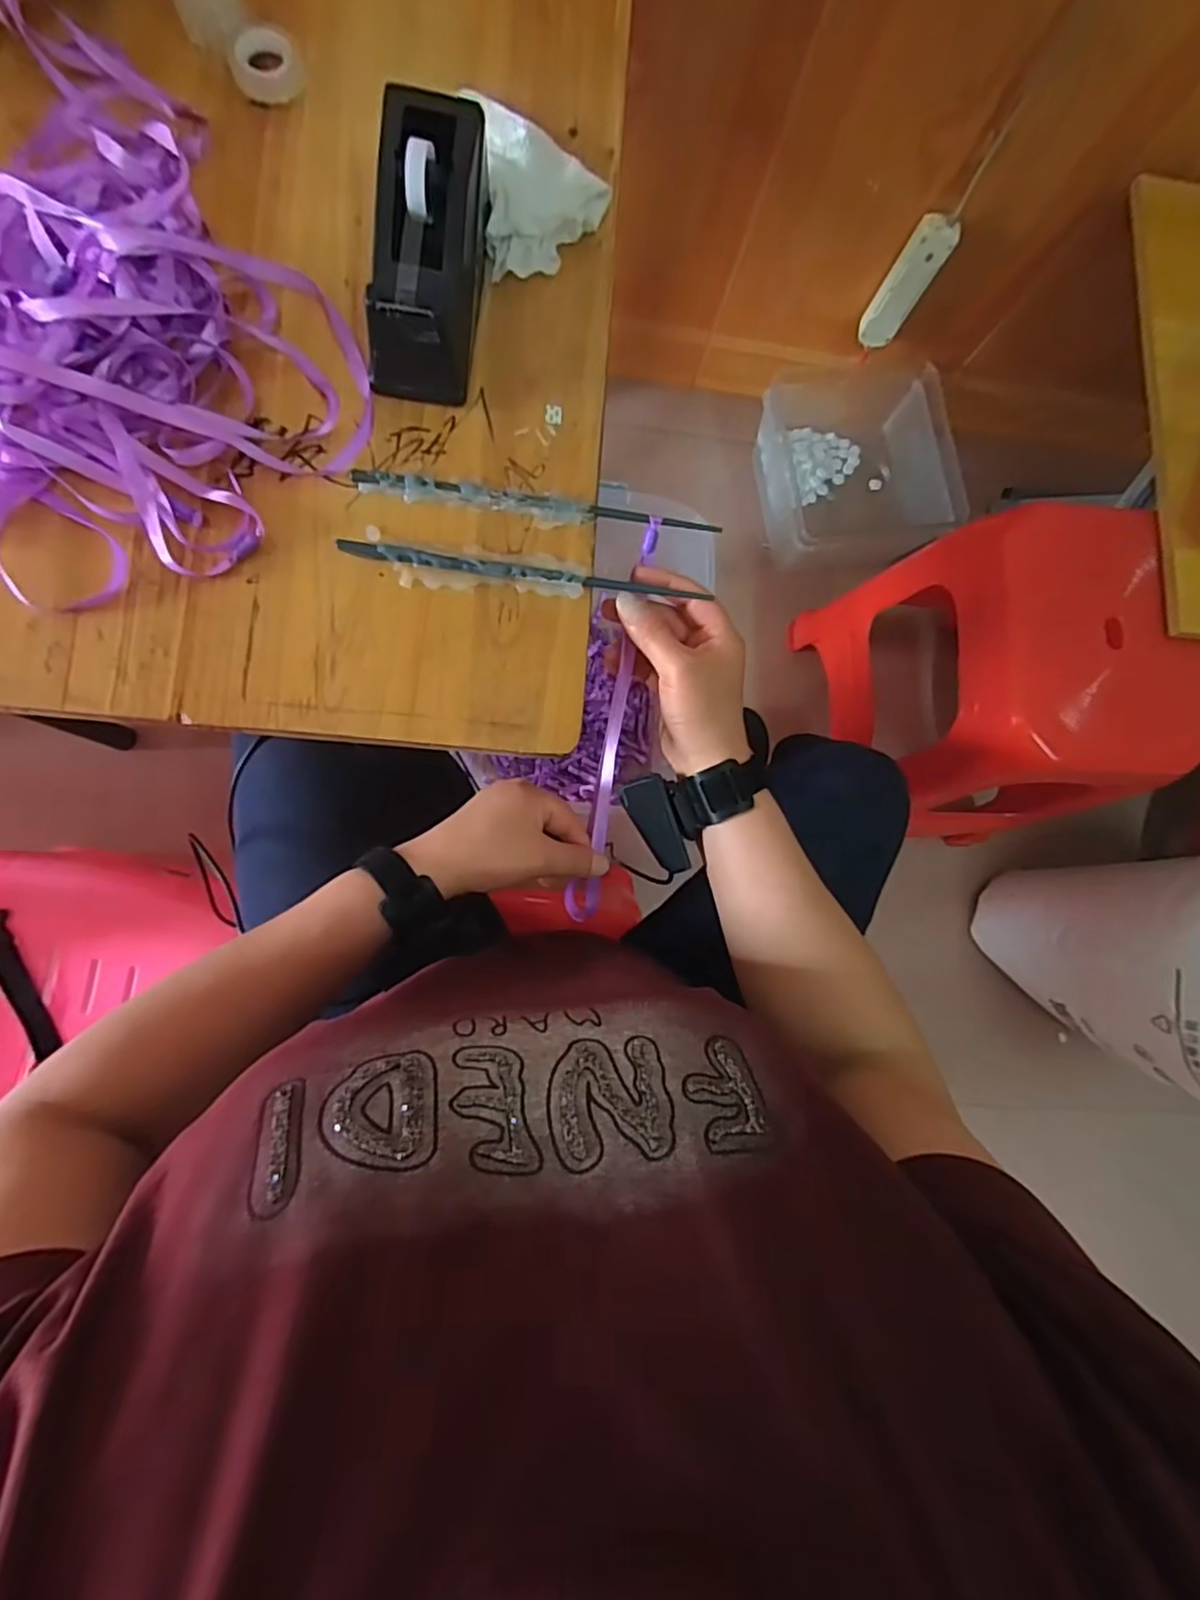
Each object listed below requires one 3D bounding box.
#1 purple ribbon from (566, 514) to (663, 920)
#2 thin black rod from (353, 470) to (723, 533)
[{"bbox_3d":[0.009,-0.049,0.468,0.020,0.022,0.284,10,100,-6],"label":"purple ribbon"},{"bbox_3d":[-0.036,-0.193,0.425,0.232,0.009,0.012,4,83,-7],"label":"thin black rod"}]

